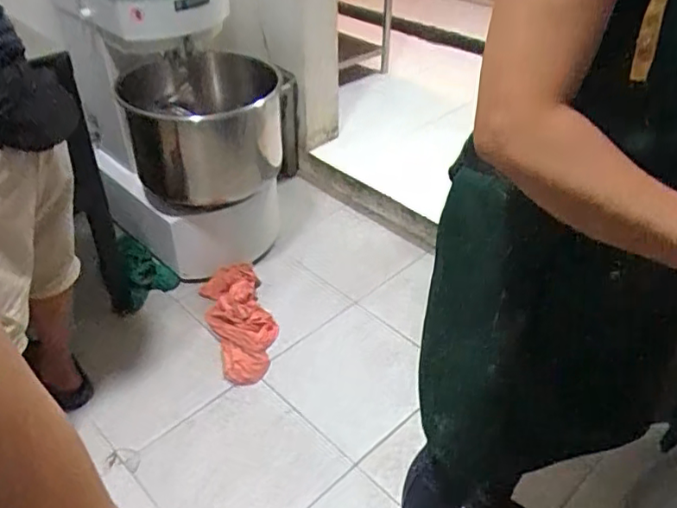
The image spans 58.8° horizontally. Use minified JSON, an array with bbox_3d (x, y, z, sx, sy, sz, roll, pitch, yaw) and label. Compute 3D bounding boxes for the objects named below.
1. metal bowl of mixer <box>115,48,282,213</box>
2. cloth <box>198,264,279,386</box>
[{"bbox_3d":[-0.416,-0.399,1.913,0.471,0.385,0.496,-2,35,2],"label":"metal bowl of mixer"},{"bbox_3d":[-0.289,0.200,1.783,0.191,0.062,0.418,-12,49,-12],"label":"cloth"}]

